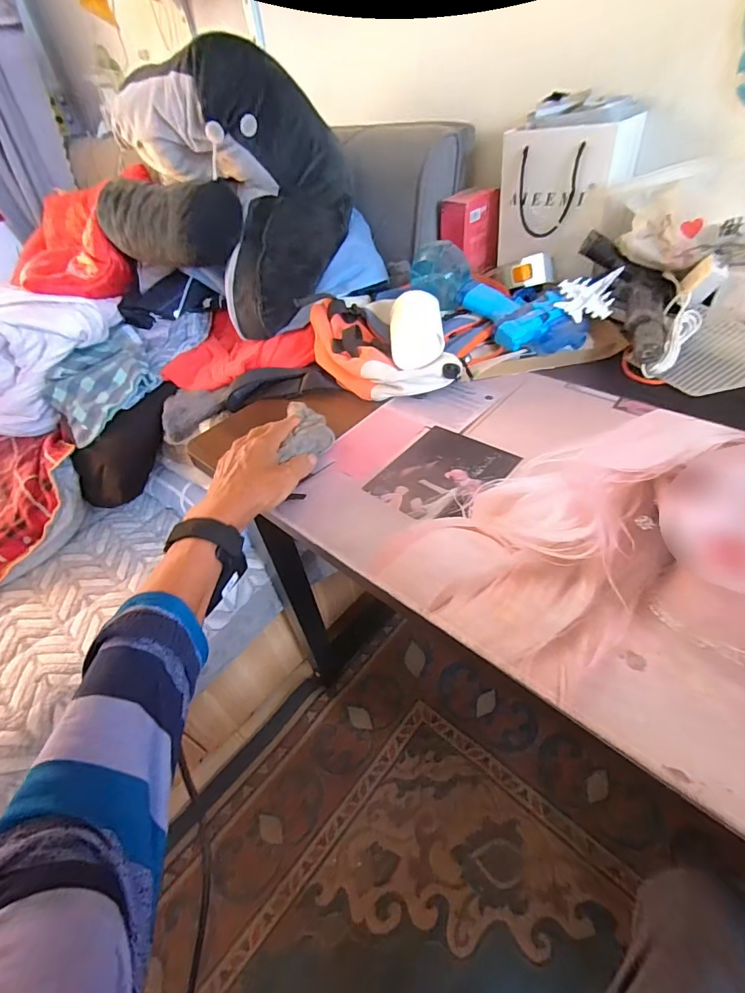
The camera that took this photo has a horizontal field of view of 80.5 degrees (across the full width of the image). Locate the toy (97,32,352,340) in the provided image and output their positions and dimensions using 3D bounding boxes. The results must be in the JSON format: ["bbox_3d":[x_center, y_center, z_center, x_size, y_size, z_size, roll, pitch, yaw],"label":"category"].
[{"bbox_3d":[-0.251,-0.507,0.741,0.454,0.310,0.230,23,52,27],"label":"toy"}]

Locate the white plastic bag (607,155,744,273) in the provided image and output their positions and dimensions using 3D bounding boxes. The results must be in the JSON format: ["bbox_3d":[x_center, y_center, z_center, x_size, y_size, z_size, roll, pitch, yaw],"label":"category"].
[{"bbox_3d":[0.452,-0.357,0.556,0.260,0.114,0.053,15,49,21],"label":"white plastic bag"}]

